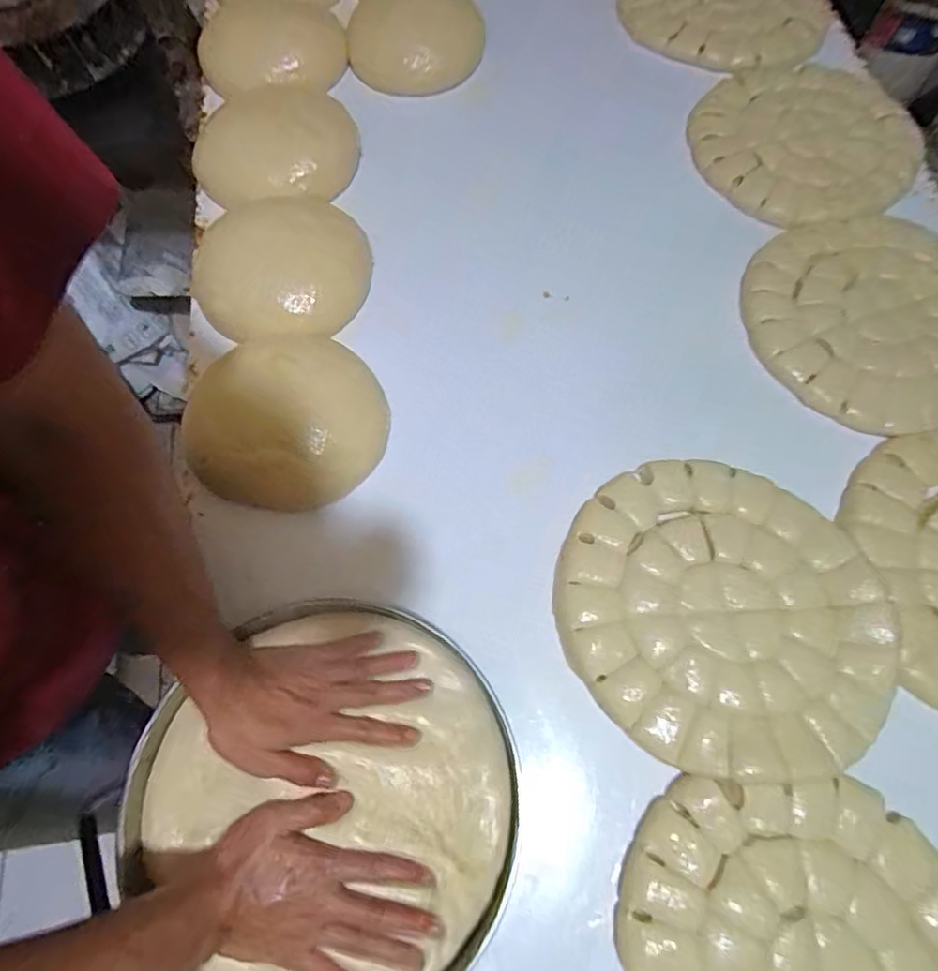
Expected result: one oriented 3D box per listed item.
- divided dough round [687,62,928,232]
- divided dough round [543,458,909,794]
[{"bbox_3d":[0.460,-0.470,0.765,0.296,0.035,0.278,-32,71,-11],"label":"divided dough round"},{"bbox_3d":[0.240,0.119,0.543,0.302,0.021,0.280,0,68,1],"label":"divided dough round"}]

